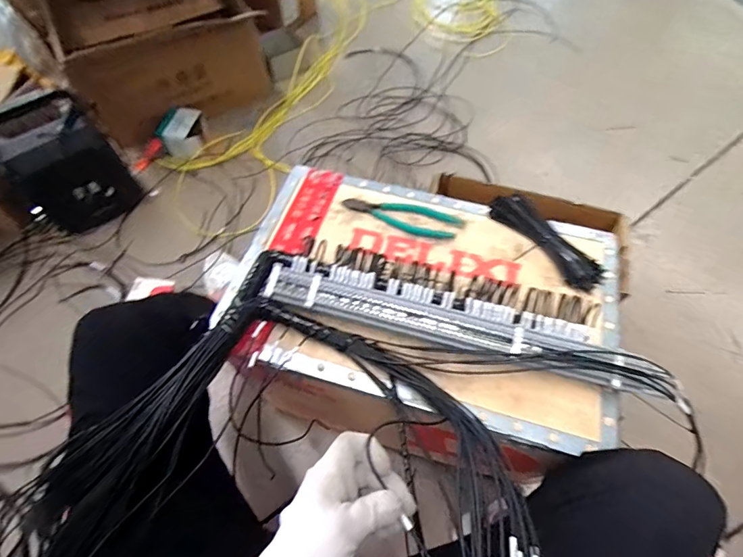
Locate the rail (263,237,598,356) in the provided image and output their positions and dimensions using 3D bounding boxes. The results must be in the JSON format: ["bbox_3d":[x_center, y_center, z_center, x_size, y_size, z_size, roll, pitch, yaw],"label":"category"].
[{"bbox_3d":[0.069,0.027,0.510,0.395,0.044,0.115,13,60,8],"label":"rail"}]

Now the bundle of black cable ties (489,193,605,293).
[{"bbox_3d":[0.245,-0.056,0.573,0.051,0.039,0.182,-33,64,-18],"label":"bundle of black cable ties"}]

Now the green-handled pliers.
[{"bbox_3d":[0.047,-0.097,0.612,0.178,0.008,0.054,19,61,11],"label":"green-handled pliers"}]

